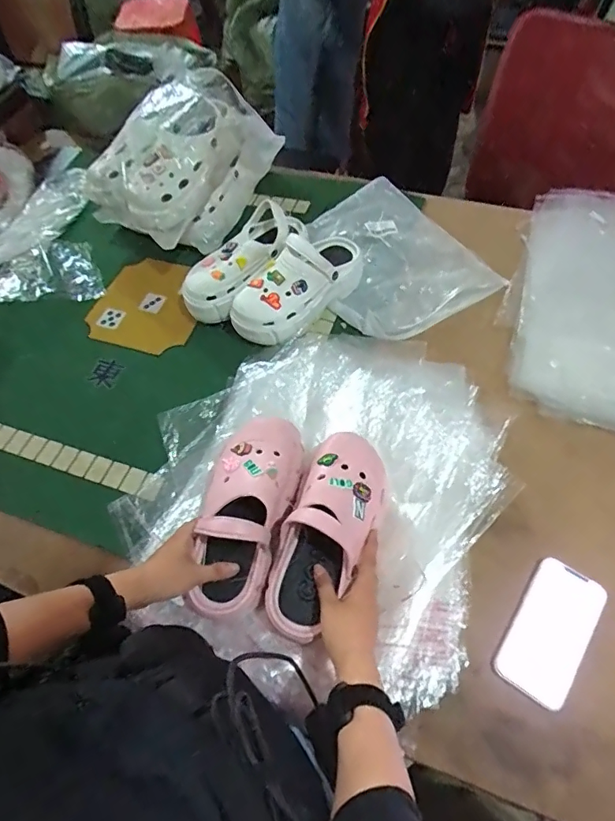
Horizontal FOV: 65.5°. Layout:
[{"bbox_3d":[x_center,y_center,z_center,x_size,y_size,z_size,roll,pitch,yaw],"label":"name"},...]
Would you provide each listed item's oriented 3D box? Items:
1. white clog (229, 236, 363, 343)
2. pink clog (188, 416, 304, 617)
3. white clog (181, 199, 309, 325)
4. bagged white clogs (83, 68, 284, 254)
[{"bbox_3d":[-0.014,-0.219,0.822,0.107,0.086,0.248,39,69,22],"label":"white clog"},{"bbox_3d":[-0.077,0.114,0.572,0.098,0.088,0.242,11,68,9],"label":"pink clog"},{"bbox_3d":[-0.114,-0.269,0.857,0.258,0.098,0.108,-39,65,-19],"label":"white clog"},{"bbox_3d":[-0.250,-0.493,0.954,0.254,0.197,0.346,28,65,18],"label":"bagged white clogs"}]

